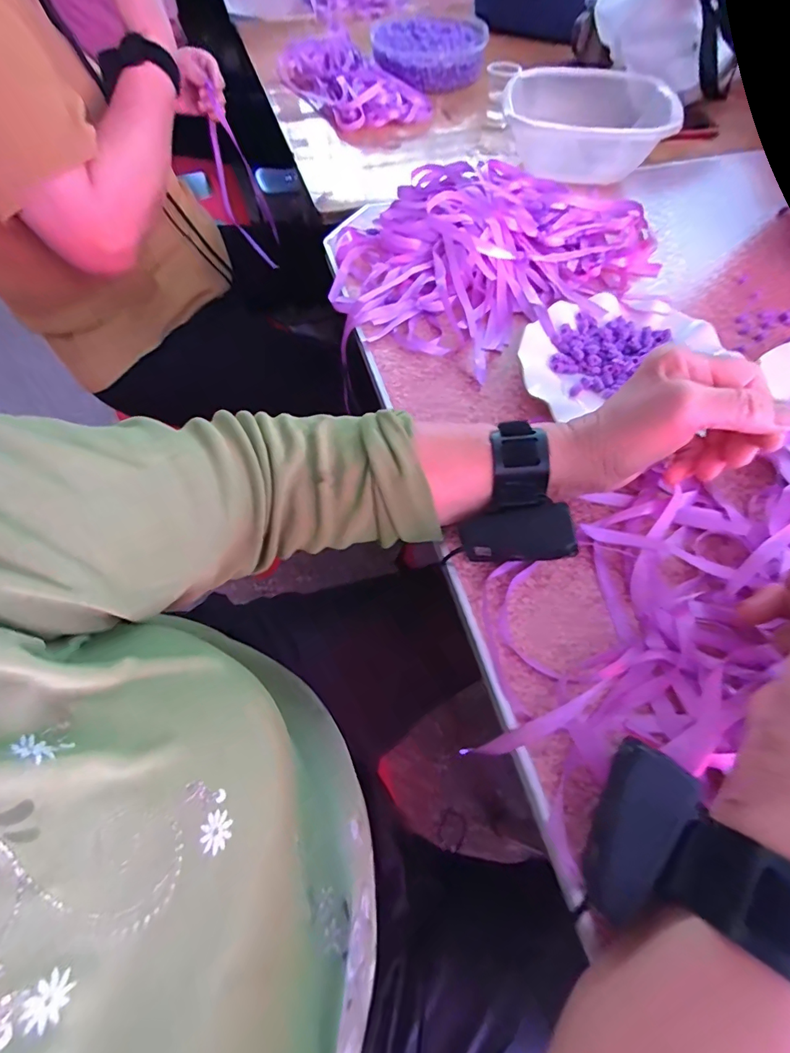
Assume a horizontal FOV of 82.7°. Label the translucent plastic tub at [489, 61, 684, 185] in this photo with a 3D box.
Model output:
[{"bbox_3d":[0.250,-0.540,0.597,0.198,0.062,0.217,12,61,7],"label":"translucent plastic tub"}]

